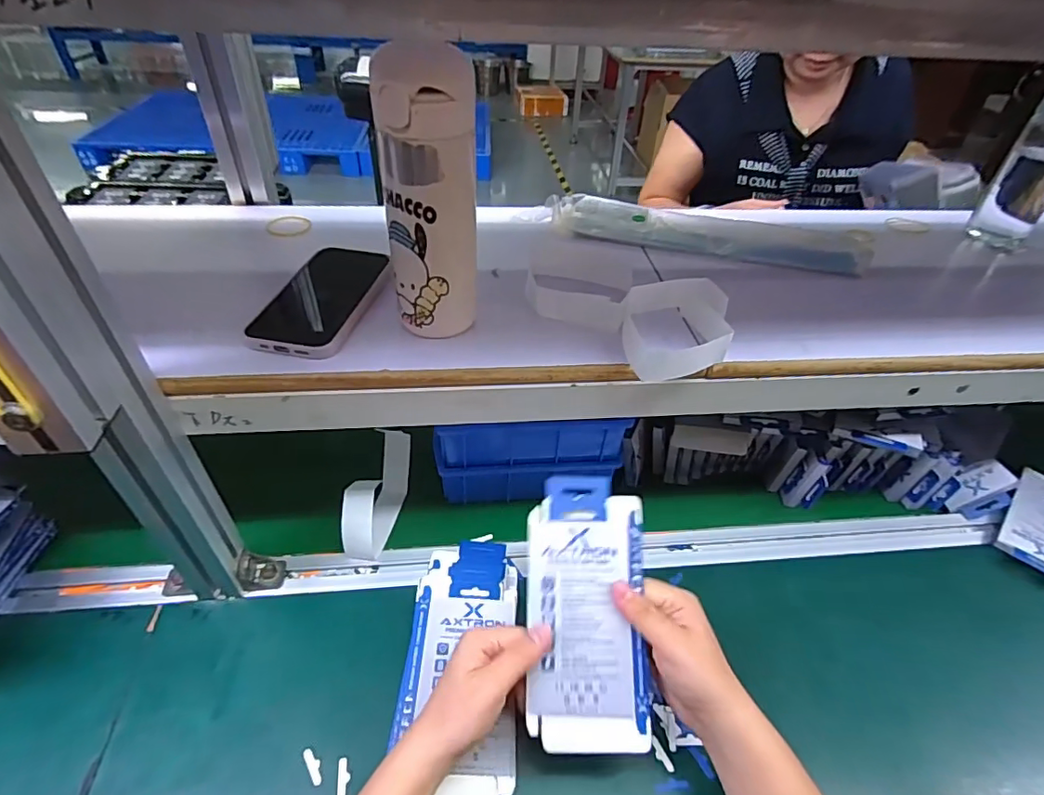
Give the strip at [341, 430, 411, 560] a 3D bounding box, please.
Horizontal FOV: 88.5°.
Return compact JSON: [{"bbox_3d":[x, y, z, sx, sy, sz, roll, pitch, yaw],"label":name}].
[{"bbox_3d":[-0.155,0.104,0.563,0.045,0.073,0.125,10,42,7],"label":"strip"}]

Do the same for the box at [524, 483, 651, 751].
[{"bbox_3d":[0.049,0.157,0.404,0.088,0.012,0.191,1,72,-4],"label":"box"}]

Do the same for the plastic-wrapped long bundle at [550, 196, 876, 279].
[{"bbox_3d":[0.197,-0.180,0.582,0.326,0.030,0.058,12,43,9],"label":"plastic-wrapped long bundle"}]

